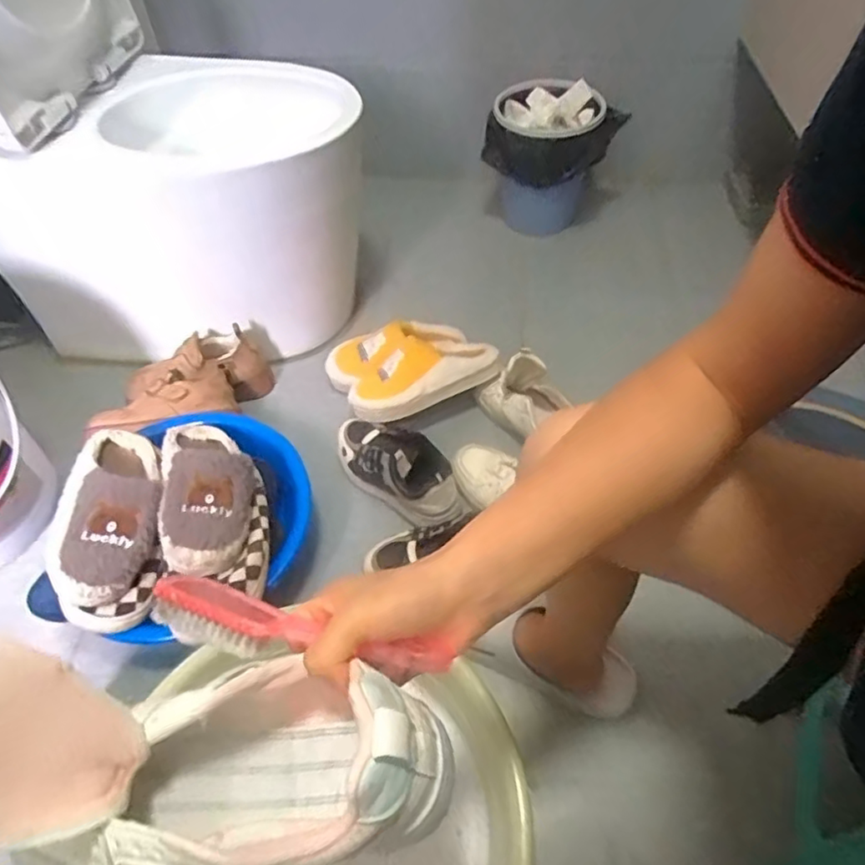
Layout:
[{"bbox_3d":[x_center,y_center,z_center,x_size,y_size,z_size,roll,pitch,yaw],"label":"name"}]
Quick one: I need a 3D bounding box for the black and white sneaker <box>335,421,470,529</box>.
[{"bbox_3d":[-0.053,0.055,0.923,0.241,0.088,0.092,30,59,24],"label":"black and white sneaker"}]

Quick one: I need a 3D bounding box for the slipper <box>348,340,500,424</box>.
[{"bbox_3d":[-0.017,-0.096,0.982,0.243,0.061,0.108,-21,54,-14],"label":"slipper"}]

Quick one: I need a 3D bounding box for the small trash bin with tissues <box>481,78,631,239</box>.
[{"bbox_3d":[0.237,-0.538,1.260,0.268,0.273,0.198,-6,52,-2],"label":"small trash bin with tissues"}]

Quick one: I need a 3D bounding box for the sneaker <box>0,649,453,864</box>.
[{"bbox_3d":[-0.112,0.166,0.308,0.226,0.130,0.086,-3,52,0],"label":"sneaker"}]

